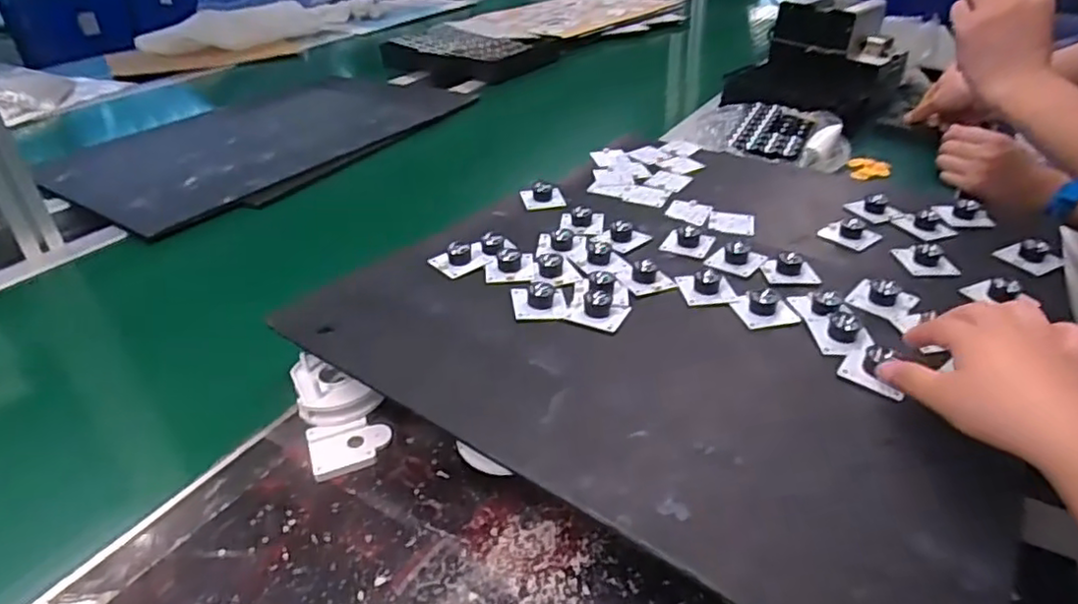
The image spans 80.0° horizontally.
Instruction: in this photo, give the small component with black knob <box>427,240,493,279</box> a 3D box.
[{"bbox_3d":[-0.071,-0.042,0.564,0.040,0.020,0.043,-27,43,-31],"label":"small component with black knob"}]

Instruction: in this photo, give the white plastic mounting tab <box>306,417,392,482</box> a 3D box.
[{"bbox_3d":[-0.133,0.101,0.453,0.055,0.011,0.042,-13,37,-15],"label":"white plastic mounting tab"}]

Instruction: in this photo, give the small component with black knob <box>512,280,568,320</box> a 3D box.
[{"bbox_3d":[0.000,-0.005,0.506,0.043,0.016,0.042,-1,35,2],"label":"small component with black knob"}]

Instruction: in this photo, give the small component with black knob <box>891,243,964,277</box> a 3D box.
[{"bbox_3d":[0.350,-0.042,0.580,0.040,0.017,0.045,-2,35,-1],"label":"small component with black knob"}]

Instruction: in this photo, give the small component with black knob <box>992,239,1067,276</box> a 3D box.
[{"bbox_3d":[0.451,-0.047,0.585,0.046,0.019,0.043,-21,40,-25],"label":"small component with black knob"}]

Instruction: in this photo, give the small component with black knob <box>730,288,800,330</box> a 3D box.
[{"bbox_3d":[0.178,0.001,0.502,0.043,0.017,0.034,-7,36,-7],"label":"small component with black knob"}]

